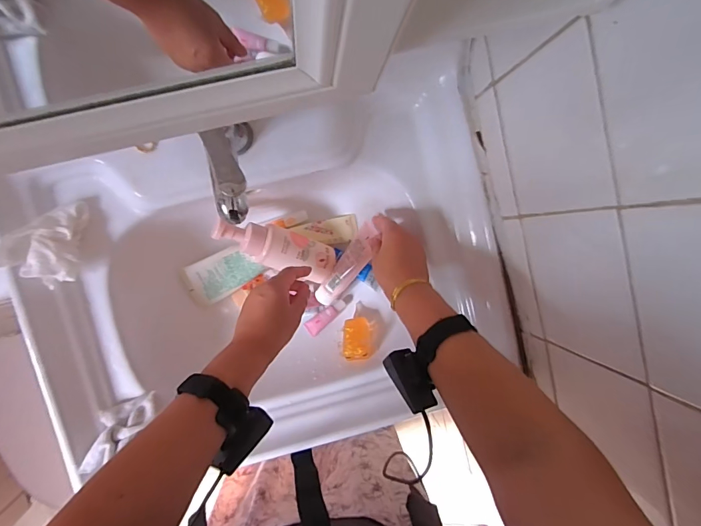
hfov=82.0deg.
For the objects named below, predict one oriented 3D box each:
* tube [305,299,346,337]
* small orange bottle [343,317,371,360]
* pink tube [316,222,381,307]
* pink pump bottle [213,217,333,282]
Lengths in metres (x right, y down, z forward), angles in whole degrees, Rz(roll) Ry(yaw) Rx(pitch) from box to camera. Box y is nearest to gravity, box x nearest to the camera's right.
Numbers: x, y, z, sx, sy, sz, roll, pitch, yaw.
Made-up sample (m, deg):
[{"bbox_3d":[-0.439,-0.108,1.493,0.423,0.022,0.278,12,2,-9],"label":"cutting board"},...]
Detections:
[{"bbox_3d":[-0.039,0.086,0.645,0.073,0.018,0.021,-39,97,-4],"label":"tube"},{"bbox_3d":[0.009,0.112,0.608,0.041,0.071,0.017,5,131,-3],"label":"small orange bottle"},{"bbox_3d":[-0.005,0.009,0.619,0.035,0.029,0.150,32,116,-8],"label":"pink tube"},{"bbox_3d":[-0.109,-0.021,0.597,0.180,0.044,0.061,19,91,-24],"label":"pink pump bottle"}]

